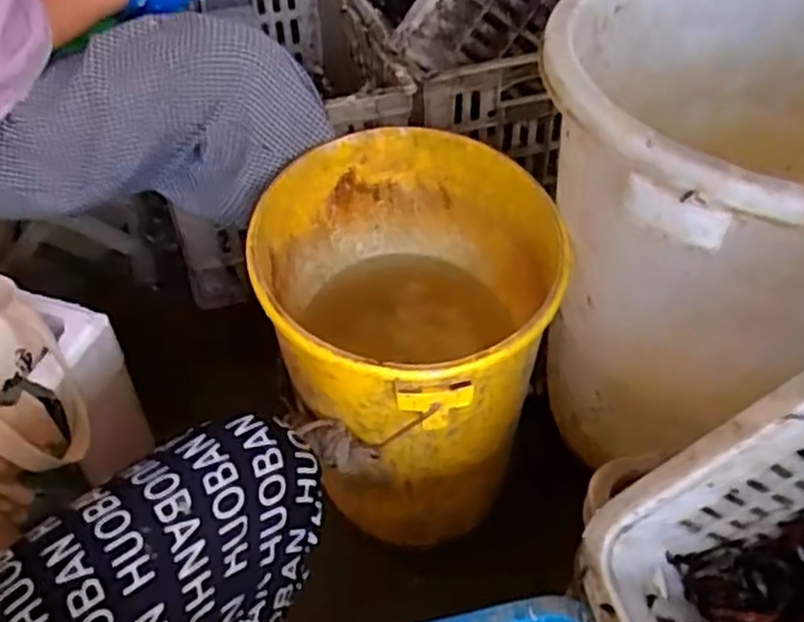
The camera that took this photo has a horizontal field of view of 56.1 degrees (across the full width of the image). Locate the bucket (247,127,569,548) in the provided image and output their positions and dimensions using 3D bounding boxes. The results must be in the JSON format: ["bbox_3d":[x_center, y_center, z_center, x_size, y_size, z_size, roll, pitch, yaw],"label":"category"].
[{"bbox_3d":[0.000,0.023,0.803,0.290,0.285,0.317,-1,45,1],"label":"bucket"}]

